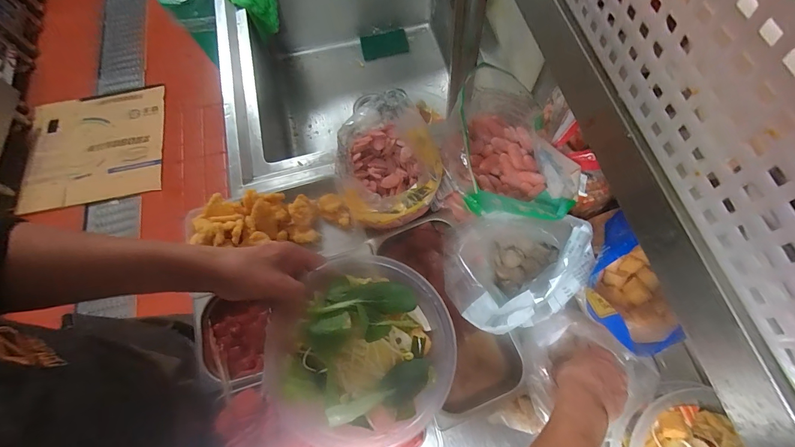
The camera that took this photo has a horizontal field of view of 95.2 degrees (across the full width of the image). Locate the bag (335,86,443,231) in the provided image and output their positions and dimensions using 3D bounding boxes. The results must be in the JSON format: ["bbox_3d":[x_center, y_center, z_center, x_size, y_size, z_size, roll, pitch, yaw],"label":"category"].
[{"bbox_3d":[-0.016,-0.092,0.605,0.155,0.127,0.196,-17,69,-4],"label":"bag"}]

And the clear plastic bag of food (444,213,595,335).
[{"bbox_3d":[0.167,0.078,0.550,0.181,0.184,0.168,5,69,5],"label":"clear plastic bag of food"}]

